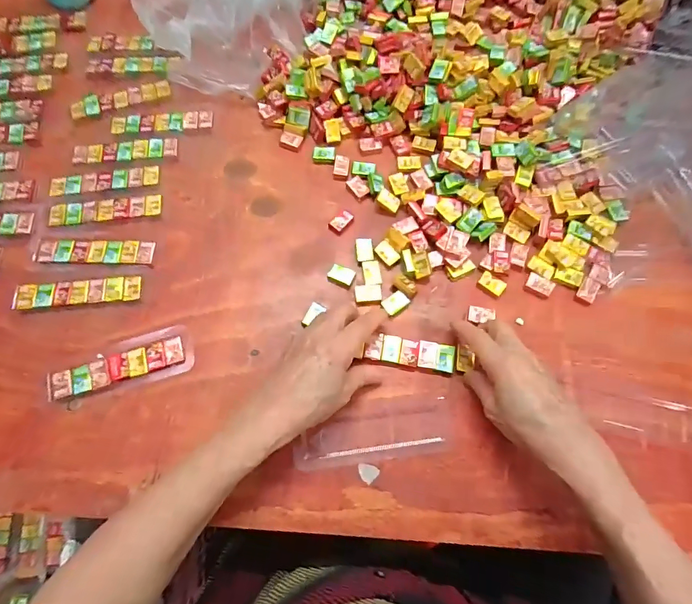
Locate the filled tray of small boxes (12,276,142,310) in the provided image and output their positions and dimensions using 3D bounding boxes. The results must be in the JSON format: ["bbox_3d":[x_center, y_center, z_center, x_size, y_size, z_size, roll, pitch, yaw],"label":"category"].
[{"bbox_3d":[-0.267,-0.010,0.412,0.121,0.007,0.025,-5,70,-1],"label":"filled tray of small boxes"}]

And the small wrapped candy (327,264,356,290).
[{"bbox_3d":[-0.004,-0.026,0.416,0.025,0.009,0.019,22,71,8],"label":"small wrapped candy"}]

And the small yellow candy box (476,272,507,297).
[{"bbox_3d":[0.145,-0.018,0.410,0.025,0.008,0.016,38,75,13],"label":"small yellow candy box"}]

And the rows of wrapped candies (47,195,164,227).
[{"bbox_3d":[-0.258,-0.099,0.443,0.116,0.004,0.028,-6,70,-2],"label":"rows of wrapped candies"}]

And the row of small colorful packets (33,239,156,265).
[{"bbox_3d":[-0.260,-0.053,0.429,0.120,0.006,0.026,1,70,1],"label":"row of small colorful packets"}]

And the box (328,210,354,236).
[{"bbox_3d":[-0.005,-0.086,0.440,0.017,0.006,0.028,38,74,13],"label":"box"}]

